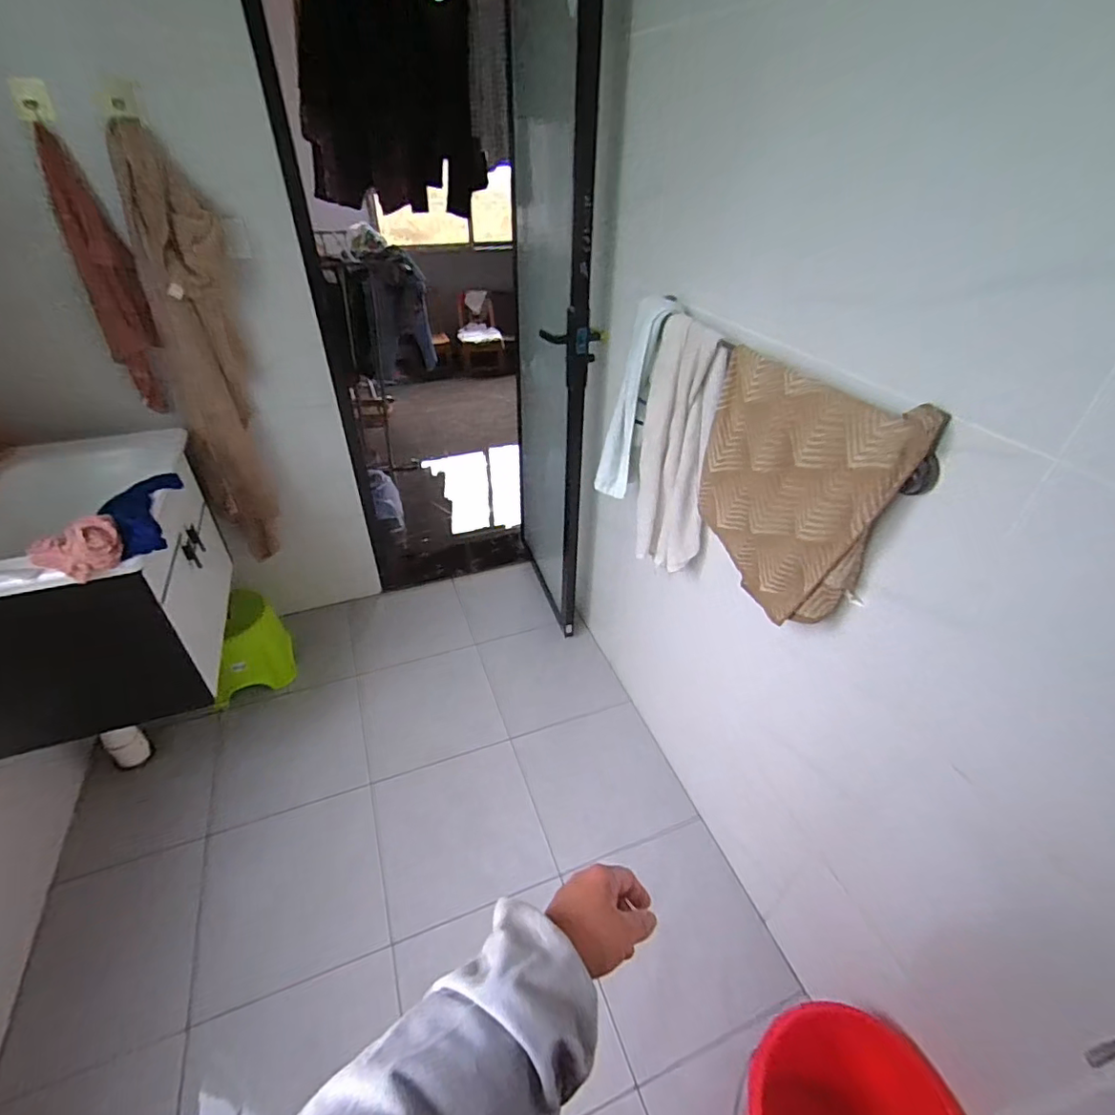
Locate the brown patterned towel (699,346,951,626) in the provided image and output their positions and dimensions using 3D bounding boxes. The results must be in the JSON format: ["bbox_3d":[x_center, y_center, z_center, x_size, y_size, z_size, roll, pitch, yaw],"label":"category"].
[{"bbox_3d":[0.331,-0.098,0.787,0.057,0.328,0.319,-15,40,-20],"label":"brown patterned towel"}]

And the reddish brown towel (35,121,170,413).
[{"bbox_3d":[-0.987,-0.599,1.205,0.109,0.529,0.035,-15,41,-20],"label":"reddish brown towel"}]

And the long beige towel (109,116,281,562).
[{"bbox_3d":[-0.858,-0.432,1.369,0.218,0.966,0.083,-25,45,-31],"label":"long beige towel"}]

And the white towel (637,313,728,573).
[{"bbox_3d":[0.213,-0.187,1.011,0.041,0.468,0.167,-25,44,-33],"label":"white towel"}]

